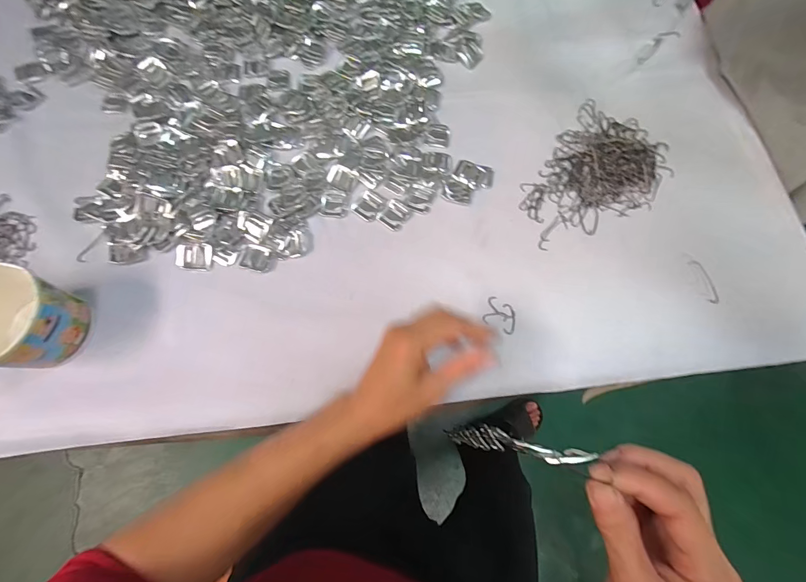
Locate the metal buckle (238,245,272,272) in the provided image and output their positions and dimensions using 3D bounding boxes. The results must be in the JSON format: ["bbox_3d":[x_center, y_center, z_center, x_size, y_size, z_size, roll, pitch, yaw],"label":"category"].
[{"bbox_3d":[-0.164,-0.037,0.405,0.034,0.004,0.028,17,73,5],"label":"metal buckle"}]

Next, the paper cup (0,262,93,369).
[{"bbox_3d":[-0.360,0.029,0.343,0.082,0.079,0.078,0,72,-1],"label":"paper cup"}]

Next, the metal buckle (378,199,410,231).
[{"bbox_3d":[-0.010,-0.090,0.423,0.029,0.004,0.033,35,75,10],"label":"metal buckle"}]

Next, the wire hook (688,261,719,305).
[{"bbox_3d":[0.341,-0.011,0.406,0.016,0.004,0.053,-14,73,-5],"label":"wire hook"}]

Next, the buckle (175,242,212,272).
[{"bbox_3d":[-0.231,-0.038,0.398,0.036,0.007,0.029,4,72,1],"label":"buckle"}]

